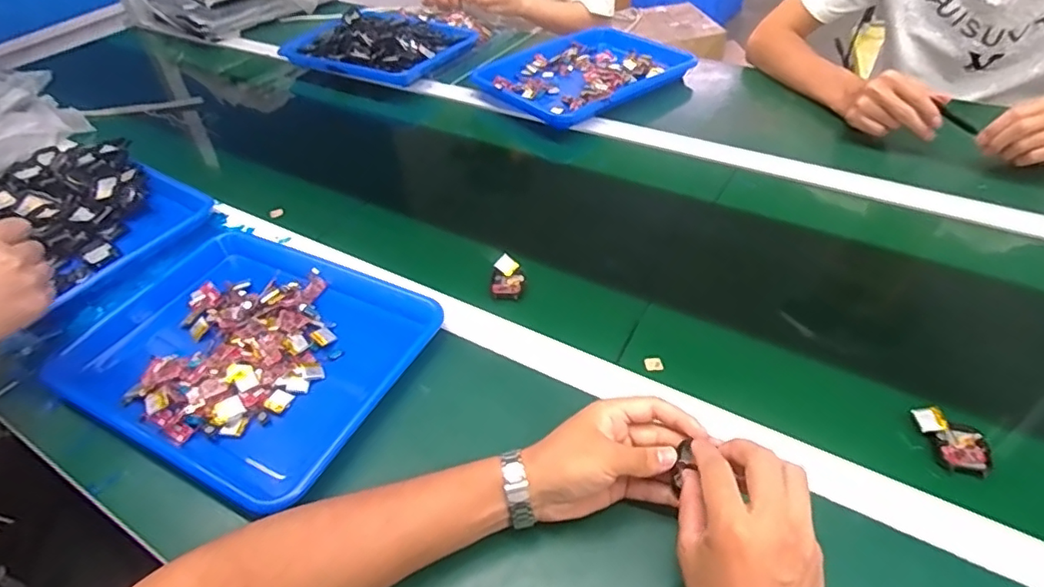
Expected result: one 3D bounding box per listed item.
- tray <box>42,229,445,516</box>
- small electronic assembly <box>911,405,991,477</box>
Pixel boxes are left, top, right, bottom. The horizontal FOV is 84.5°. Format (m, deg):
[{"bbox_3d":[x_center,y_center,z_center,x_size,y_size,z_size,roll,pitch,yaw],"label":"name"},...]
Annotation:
[{"bbox_3d":[-0.268,0.053,0.580,0.324,0.038,0.250,18,49,22],"label":"tray"},{"bbox_3d":[0.356,0.120,0.472,0.041,0.013,0.060,-14,45,-9],"label":"small electronic assembly"}]

